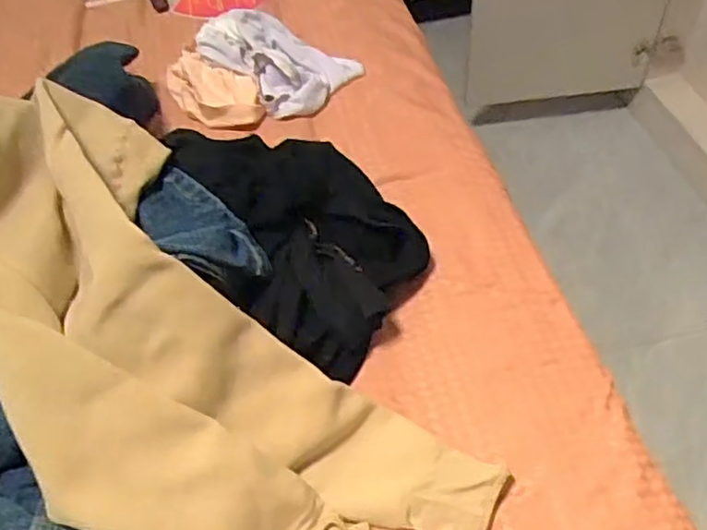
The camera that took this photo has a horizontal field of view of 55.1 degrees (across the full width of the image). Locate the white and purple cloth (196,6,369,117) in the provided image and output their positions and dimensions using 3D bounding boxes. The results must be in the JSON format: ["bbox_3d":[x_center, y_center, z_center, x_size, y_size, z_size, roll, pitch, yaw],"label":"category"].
[{"bbox_3d":[-0.117,-0.304,0.969,0.232,0.044,0.169,31,59,26],"label":"white and purple cloth"}]

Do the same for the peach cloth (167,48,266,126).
[{"bbox_3d":[-0.193,-0.240,0.924,0.083,0.035,0.167,-38,57,-25],"label":"peach cloth"}]

